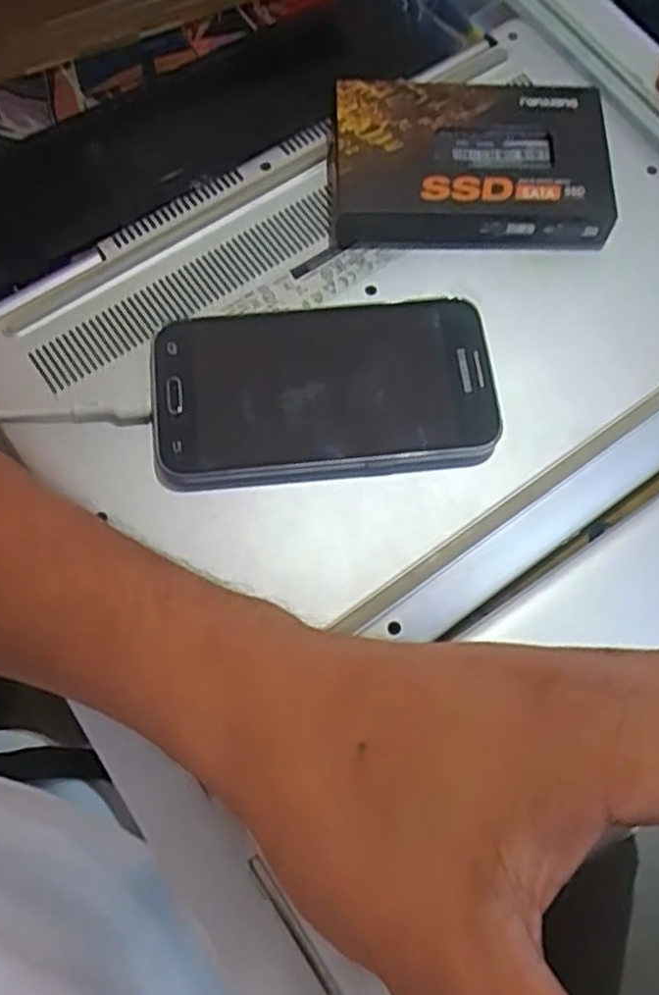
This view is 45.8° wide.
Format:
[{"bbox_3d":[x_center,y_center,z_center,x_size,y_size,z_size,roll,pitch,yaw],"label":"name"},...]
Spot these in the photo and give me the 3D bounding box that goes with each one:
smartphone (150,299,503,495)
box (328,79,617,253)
[{"bbox_3d":[-0.002,-0.041,0.300,0.128,0.013,0.068,-6,71,-3],"label":"smartphone"},{"bbox_3d":[0.059,-0.141,0.324,0.115,0.015,0.069,3,71,-1],"label":"box"}]

